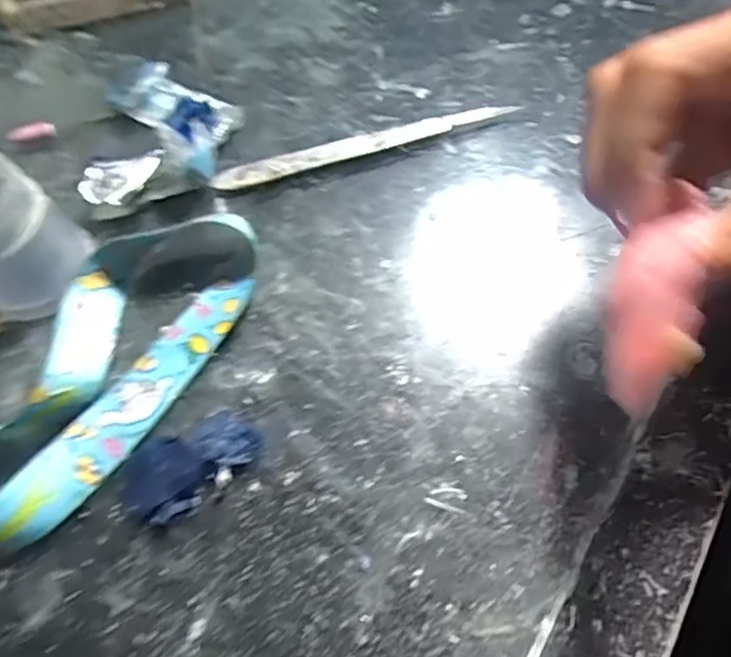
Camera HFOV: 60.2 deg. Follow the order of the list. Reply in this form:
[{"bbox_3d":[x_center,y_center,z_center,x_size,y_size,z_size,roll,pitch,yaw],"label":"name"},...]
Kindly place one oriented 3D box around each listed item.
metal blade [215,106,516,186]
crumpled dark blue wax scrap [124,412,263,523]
[{"bbox_3d":[0.000,-0.079,0.267,0.128,0.004,0.010,-16,75,-5],"label":"metal blade"},{"bbox_3d":[-0.058,0.045,0.210,0.046,0.005,0.026,-21,65,-9],"label":"crumpled dark blue wax scrap"}]

